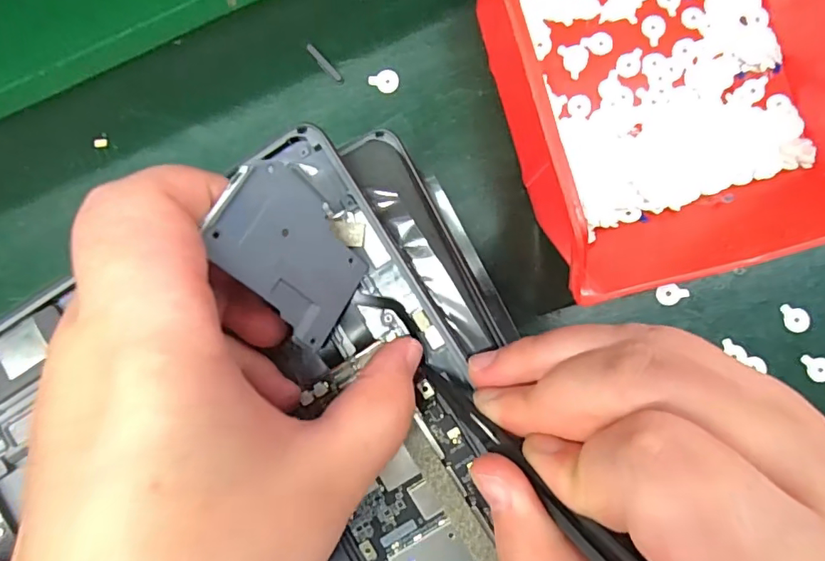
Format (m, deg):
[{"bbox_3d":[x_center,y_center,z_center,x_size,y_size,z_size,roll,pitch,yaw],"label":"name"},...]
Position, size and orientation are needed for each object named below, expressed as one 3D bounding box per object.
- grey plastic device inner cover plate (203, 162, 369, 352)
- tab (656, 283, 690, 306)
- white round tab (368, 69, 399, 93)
[{"bbox_3d":[-0.033,-0.007,0.142,0.004,0.050,0.031,15,61,44],"label":"grey plastic device inner cover plate"},{"bbox_3d":[0.104,0.005,0.204,0.012,0.004,0.009,-10,83,2],"label":"tab"},{"bbox_3d":[-0.012,-0.083,0.215,0.012,0.004,0.009,-2,99,-2],"label":"white round tab"}]

